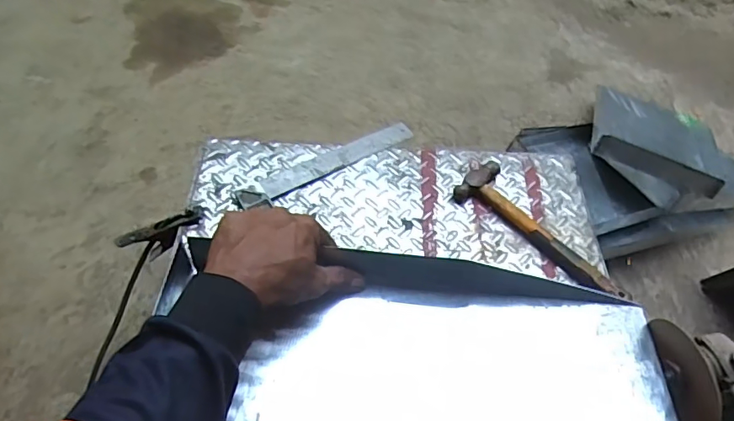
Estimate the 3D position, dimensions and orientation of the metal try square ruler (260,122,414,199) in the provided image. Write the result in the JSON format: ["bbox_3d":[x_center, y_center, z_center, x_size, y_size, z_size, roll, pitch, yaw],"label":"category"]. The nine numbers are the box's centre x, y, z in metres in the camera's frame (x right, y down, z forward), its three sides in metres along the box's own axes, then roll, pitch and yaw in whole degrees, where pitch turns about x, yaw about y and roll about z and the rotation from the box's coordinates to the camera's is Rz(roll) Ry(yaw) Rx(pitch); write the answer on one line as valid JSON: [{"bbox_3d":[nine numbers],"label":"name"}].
[{"bbox_3d":[-0.048,-0.096,0.899,0.295,0.009,0.049,-26,58,-22],"label":"metal try square ruler"}]

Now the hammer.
[{"bbox_3d":[0.286,0.029,0.811,0.097,0.035,0.305,-38,66,-26],"label":"hammer"}]

